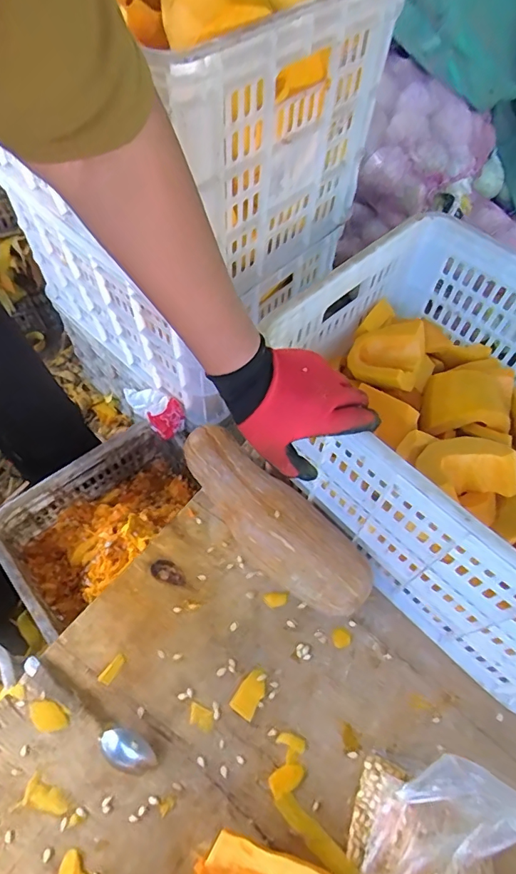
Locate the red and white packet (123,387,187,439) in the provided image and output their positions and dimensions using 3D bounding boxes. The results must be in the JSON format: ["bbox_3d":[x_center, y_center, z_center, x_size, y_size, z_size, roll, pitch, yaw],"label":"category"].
[{"bbox_3d":[-0.201,-0.057,0.900,0.138,0.060,0.061,31,61,32],"label":"red and white packet"}]

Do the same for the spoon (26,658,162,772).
[{"bbox_3d":[-0.212,0.340,0.578,0.199,0.016,0.036,29,62,13],"label":"spoon"}]

